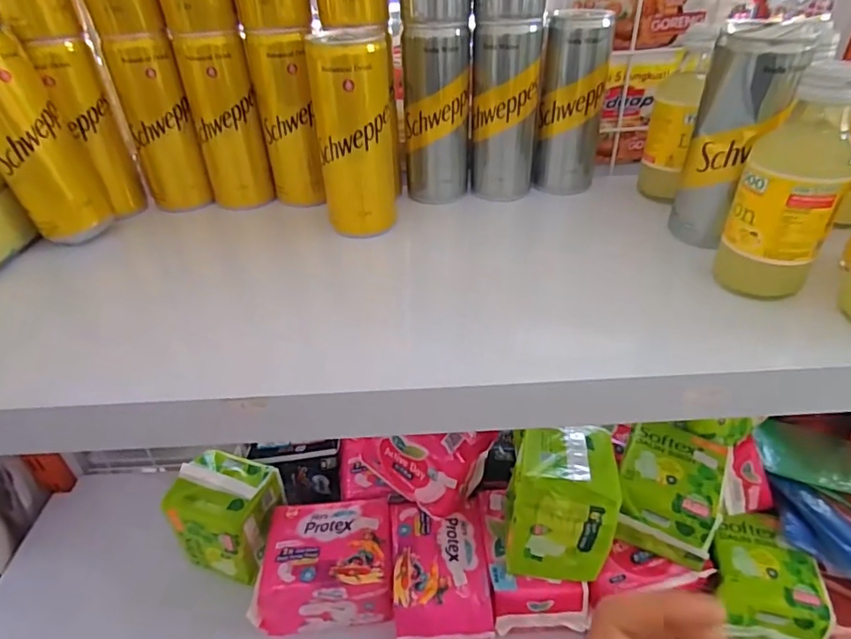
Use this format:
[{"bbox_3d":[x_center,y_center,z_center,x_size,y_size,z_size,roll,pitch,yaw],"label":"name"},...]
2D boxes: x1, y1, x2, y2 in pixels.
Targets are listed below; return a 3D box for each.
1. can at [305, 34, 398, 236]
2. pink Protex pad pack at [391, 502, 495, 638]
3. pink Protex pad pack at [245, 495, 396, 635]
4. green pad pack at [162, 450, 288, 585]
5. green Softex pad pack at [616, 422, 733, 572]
[{"bbox_3d":[-0.047,-0.130,0.379,0.056,0.130,0.051,-5,37,-5],"label":"can"},{"bbox_3d":[0.014,0.256,0.543,0.093,0.063,0.126,-4,37,-3],"label":"pink Protex pad pack"},{"bbox_3d":[-0.106,0.258,0.558,0.143,0.075,0.104,-5,37,-4],"label":"pink Protex pad pack"},{"bbox_3d":[-0.218,0.212,0.584,0.098,0.096,0.094,7,38,11],"label":"green pad pack"},{"bbox_3d":[0.240,0.168,0.520,0.091,0.077,0.102,18,41,24],"label":"green Softex pad pack"}]

